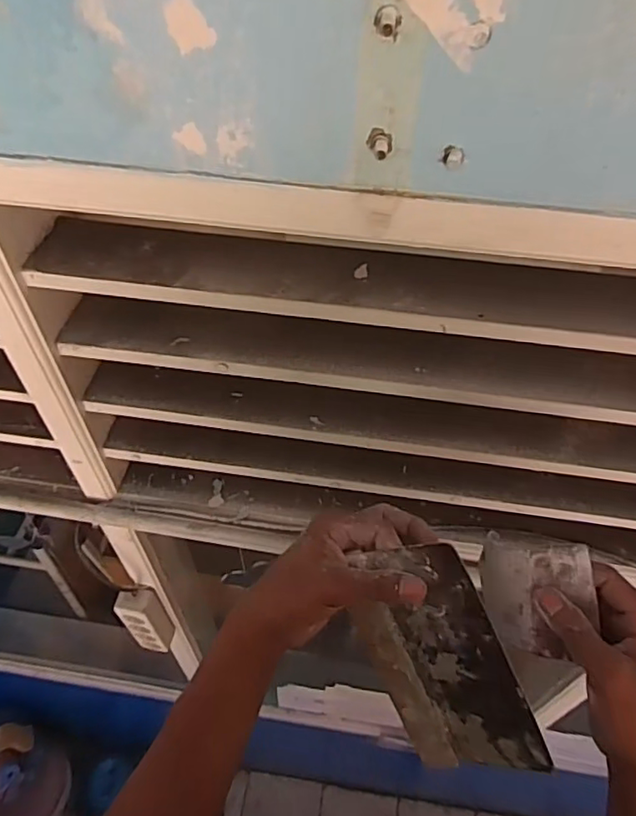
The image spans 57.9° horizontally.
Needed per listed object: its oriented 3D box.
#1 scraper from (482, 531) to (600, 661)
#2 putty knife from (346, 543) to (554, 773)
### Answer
[{"bbox_3d":[0.161,0.141,0.437,0.084,0.097,0.017,3,19,41],"label":"scraper"},{"bbox_3d":[0.094,0.192,0.433,0.105,0.187,0.009,-17,11,32],"label":"putty knife"}]

